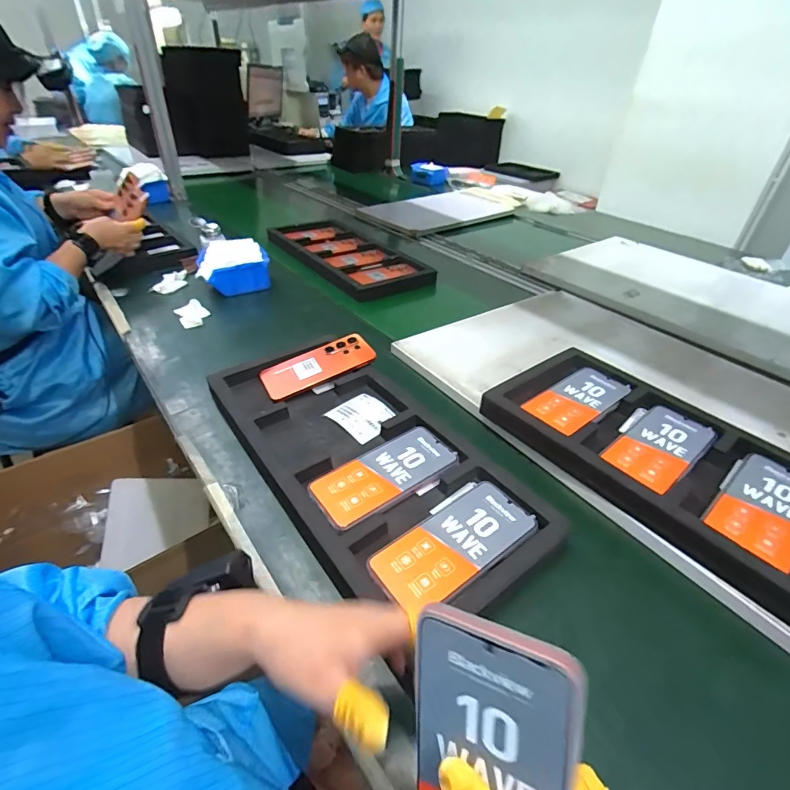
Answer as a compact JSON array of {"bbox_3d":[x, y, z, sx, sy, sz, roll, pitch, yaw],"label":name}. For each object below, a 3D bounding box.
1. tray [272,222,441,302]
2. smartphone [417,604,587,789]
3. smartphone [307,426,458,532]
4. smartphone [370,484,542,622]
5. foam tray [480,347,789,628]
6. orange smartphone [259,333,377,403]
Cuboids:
[{"bbox_3d":[-0.141,-0.370,1.117,0.226,0.033,0.493,-23,44,-30],"label":"tray"},{"bbox_3d":[0.045,0.191,0.213,0.077,0.170,0.006,7,12,31],"label":"smartphone"},{"bbox_3d":[-0.012,0.091,0.509,0.169,0.013,0.079,-22,44,-30],"label":"smartphone"},{"bbox_3d":[0.062,0.149,0.434,0.168,0.013,0.078,-23,45,-31],"label":"smartphone"},{"bbox_3d":[0.352,0.097,0.502,0.231,0.045,0.490,-23,46,-31],"label":"foam tray"},{"bbox_3d":[-0.119,-0.046,0.665,0.170,0.009,0.080,-27,49,-19],"label":"orange smartphone"}]

